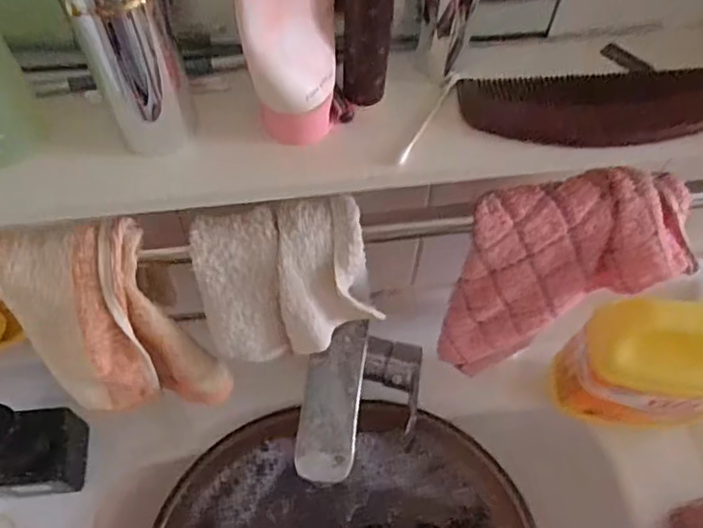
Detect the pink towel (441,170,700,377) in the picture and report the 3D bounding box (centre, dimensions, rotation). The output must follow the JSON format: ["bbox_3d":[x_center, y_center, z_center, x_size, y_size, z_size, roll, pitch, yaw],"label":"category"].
[{"bbox_3d":[0.145,0.015,0.450,0.143,0.179,0.061,-4,60,-4],"label":"pink towel"}]

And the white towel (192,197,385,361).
[{"bbox_3d":[-0.041,0.016,0.390,0.103,0.109,0.032,-9,40,-2],"label":"white towel"}]

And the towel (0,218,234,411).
[{"bbox_3d":[-0.160,0.044,0.411,0.123,0.166,0.061,-8,61,-7],"label":"towel"}]

